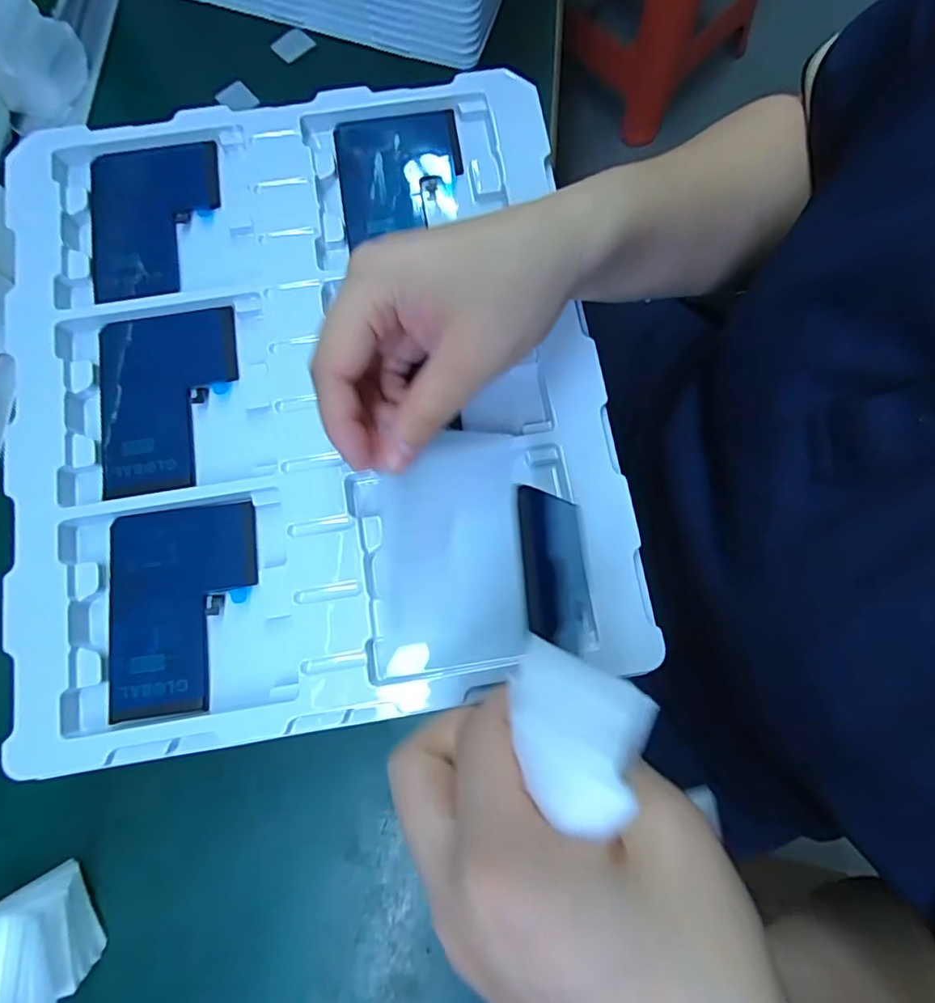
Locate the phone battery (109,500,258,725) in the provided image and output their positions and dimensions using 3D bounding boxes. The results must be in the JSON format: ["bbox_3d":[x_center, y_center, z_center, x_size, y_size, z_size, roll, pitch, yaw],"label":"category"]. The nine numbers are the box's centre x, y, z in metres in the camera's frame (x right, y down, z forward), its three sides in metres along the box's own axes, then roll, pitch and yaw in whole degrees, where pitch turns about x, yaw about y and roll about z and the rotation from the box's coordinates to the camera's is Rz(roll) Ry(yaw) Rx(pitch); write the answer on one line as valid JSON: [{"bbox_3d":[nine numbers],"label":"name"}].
[{"bbox_3d":[-0.129,0.048,0.255,0.065,0.004,0.089,-7,78,0],"label":"phone battery"}]

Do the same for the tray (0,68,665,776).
[{"bbox_3d":[-0.077,-0.058,0.282,0.278,0.023,0.314,-9,78,-2],"label":"tray"}]

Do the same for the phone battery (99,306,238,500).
[{"bbox_3d":[-0.146,-0.050,0.276,0.065,0.004,0.089,-8,78,0],"label":"phone battery"}]

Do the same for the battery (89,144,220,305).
[{"bbox_3d":[-0.165,-0.145,0.297,0.065,0.010,0.091,-8,75,0],"label":"battery"}]

